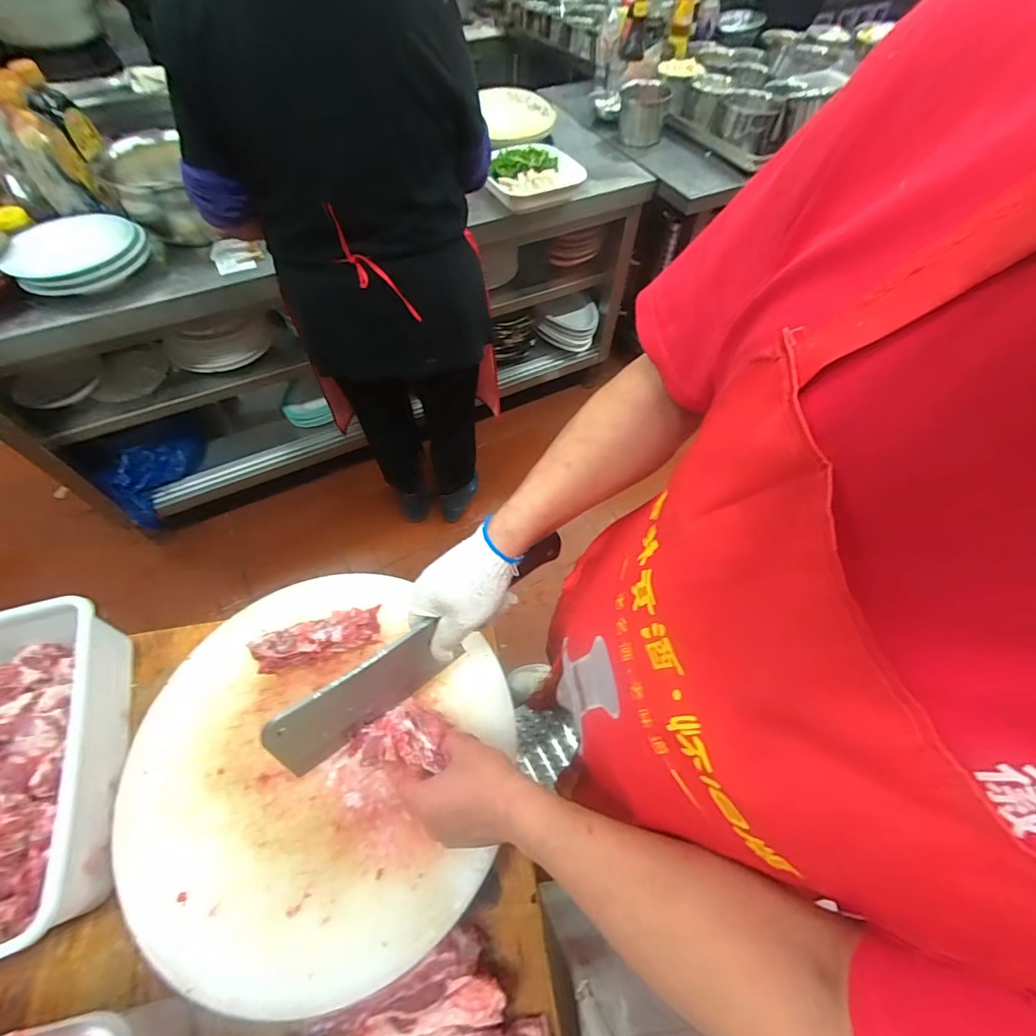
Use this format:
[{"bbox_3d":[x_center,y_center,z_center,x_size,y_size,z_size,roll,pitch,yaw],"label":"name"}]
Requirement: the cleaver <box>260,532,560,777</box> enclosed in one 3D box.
[{"bbox_3d":[-0.091,0.130,0.482,0.339,0.104,0.028,-37,66,-14],"label":"cleaver"}]

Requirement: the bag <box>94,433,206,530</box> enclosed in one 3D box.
[{"bbox_3d":[-1.098,-0.130,1.442,0.084,0.212,0.289,38,65,19],"label":"bag"}]

